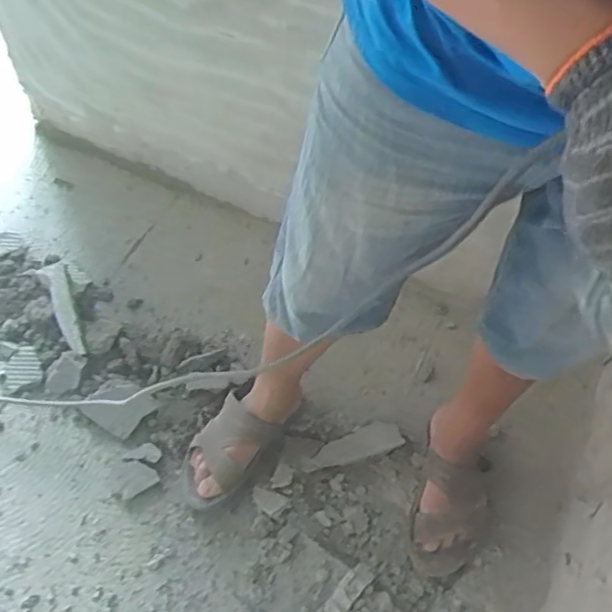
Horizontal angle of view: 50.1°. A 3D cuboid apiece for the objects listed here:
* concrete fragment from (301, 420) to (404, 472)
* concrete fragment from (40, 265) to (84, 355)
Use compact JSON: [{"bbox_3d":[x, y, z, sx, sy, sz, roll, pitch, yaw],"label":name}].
[{"bbox_3d":[0.078,0.239,1.100,0.174,0.017,0.053,-21,61,-16],"label":"concrete fragment"},{"bbox_3d":[-0.437,0.007,1.187,0.039,0.043,0.214,-20,60,-15],"label":"concrete fragment"}]

